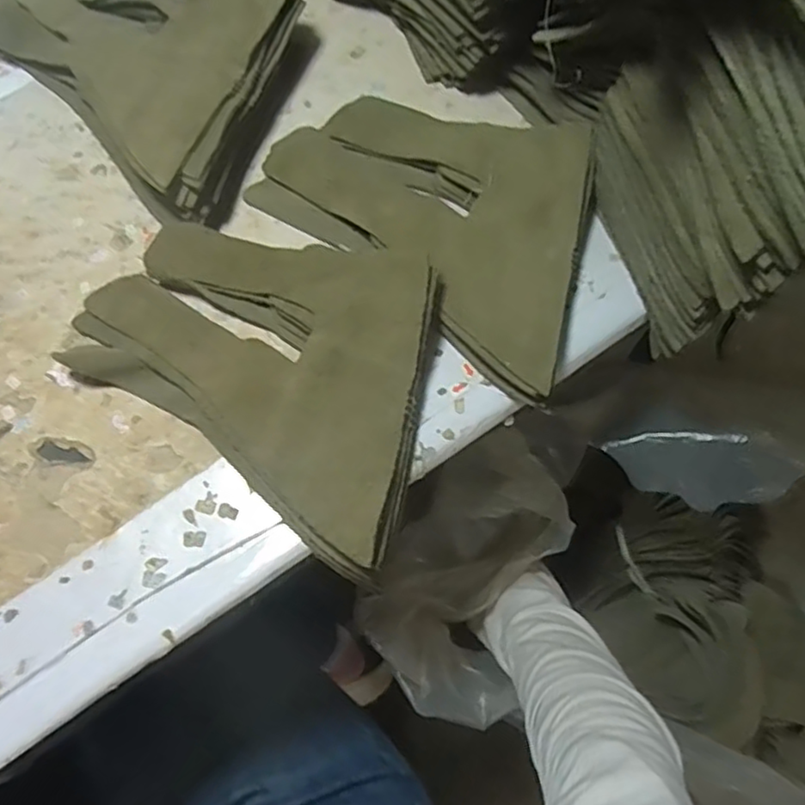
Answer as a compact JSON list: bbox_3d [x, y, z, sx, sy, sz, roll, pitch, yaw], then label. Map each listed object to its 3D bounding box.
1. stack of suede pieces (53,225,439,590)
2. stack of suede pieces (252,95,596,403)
[{"bbox_3d":[-0.074,-0.025,0.335,0.199,0.032,0.145,24,72,10],"label":"stack of suede pieces"},{"bbox_3d":[0.010,-0.106,0.364,0.200,0.032,0.146,23,72,9],"label":"stack of suede pieces"}]

